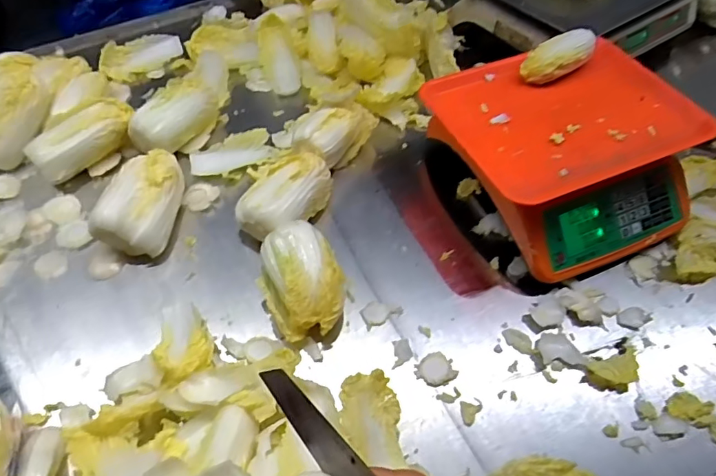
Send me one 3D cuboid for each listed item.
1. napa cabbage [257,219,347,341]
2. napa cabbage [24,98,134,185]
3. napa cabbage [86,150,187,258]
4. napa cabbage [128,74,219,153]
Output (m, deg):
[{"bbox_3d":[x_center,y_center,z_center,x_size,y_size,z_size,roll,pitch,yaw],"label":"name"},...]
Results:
[{"bbox_3d":[-0.063,0.053,0.567,0.086,0.074,0.117,-24,57,-17],"label":"napa cabbage"},{"bbox_3d":[-0.372,-0.137,0.676,0.139,0.062,0.061,-31,59,-22],"label":"napa cabbage"},{"bbox_3d":[-0.266,-0.043,0.630,0.075,0.076,0.137,11,54,8],"label":"napa cabbage"},{"bbox_3d":[-0.256,-0.172,0.711,0.071,0.061,0.131,30,58,20],"label":"napa cabbage"}]

